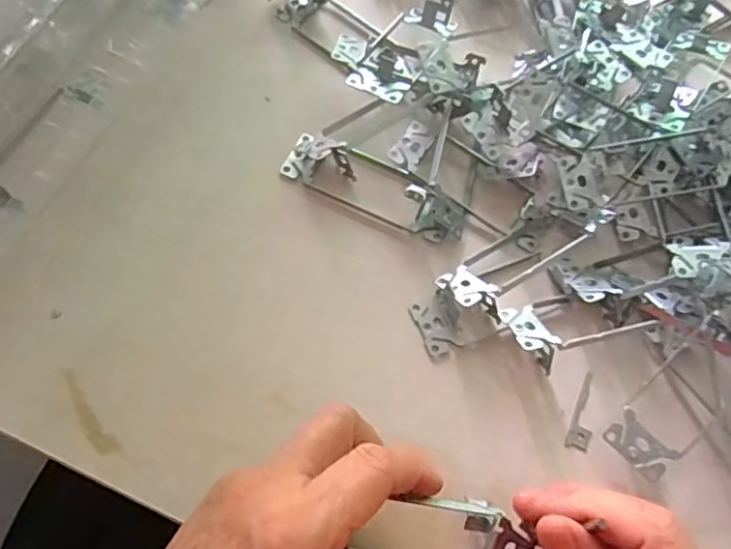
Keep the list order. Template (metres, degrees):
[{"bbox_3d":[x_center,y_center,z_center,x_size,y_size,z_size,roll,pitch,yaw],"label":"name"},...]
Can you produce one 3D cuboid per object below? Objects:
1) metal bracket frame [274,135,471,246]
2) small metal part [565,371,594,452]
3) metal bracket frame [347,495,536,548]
[{"bbox_3d":[0.007,-0.056,0.353,0.111,0.021,0.034,23,70,6],"label":"metal bracket frame"},{"bbox_3d":[0.119,0.074,0.326,0.012,0.004,0.043,23,70,6],"label":"small metal part"},{"bbox_3d":[0.041,0.120,0.284,0.082,0.023,0.039,15,108,-2],"label":"metal bracket frame"}]

